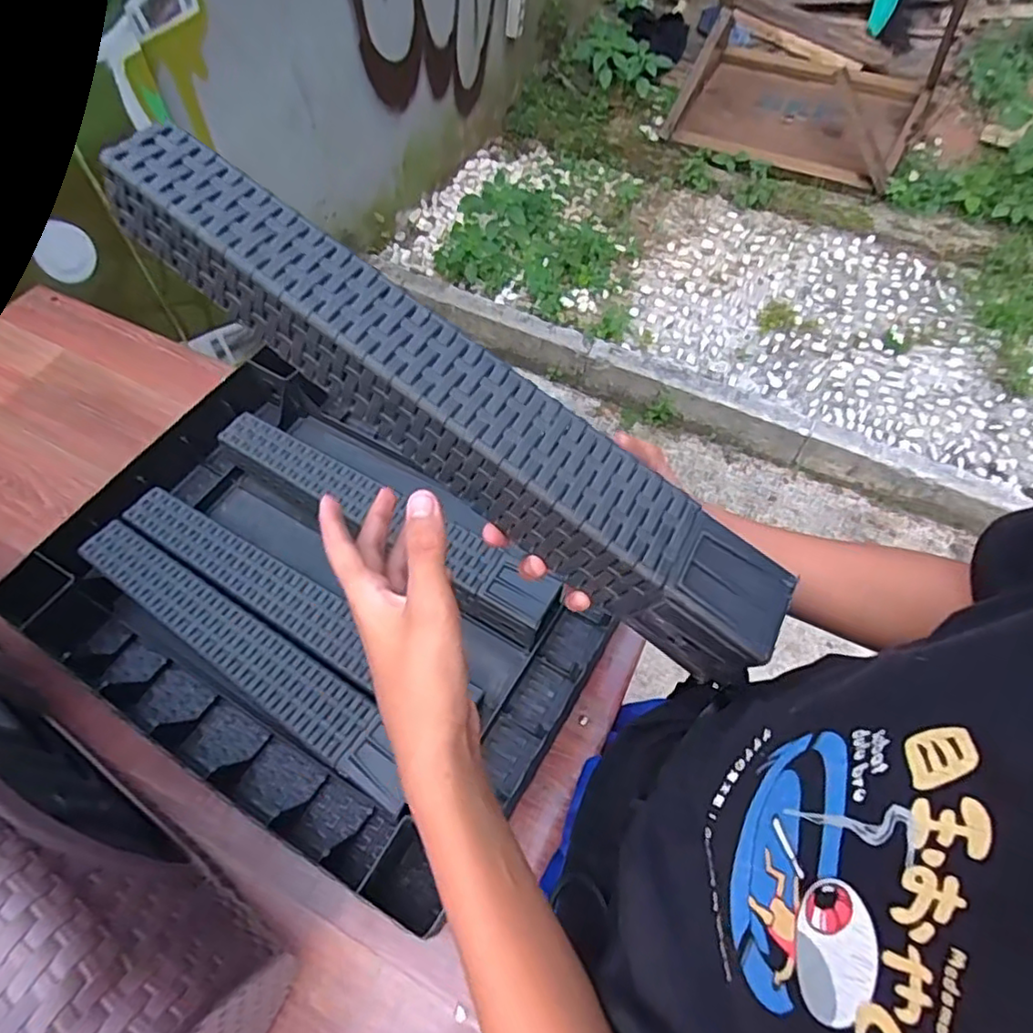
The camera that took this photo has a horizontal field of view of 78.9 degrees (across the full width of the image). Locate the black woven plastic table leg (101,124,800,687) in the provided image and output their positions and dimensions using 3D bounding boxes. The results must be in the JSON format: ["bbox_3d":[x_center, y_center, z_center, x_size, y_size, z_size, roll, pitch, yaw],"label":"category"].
[{"bbox_3d":[-0.034,-0.060,0.356,0.421,0.048,0.067,37,69,-1],"label":"black woven plastic table leg"}]

